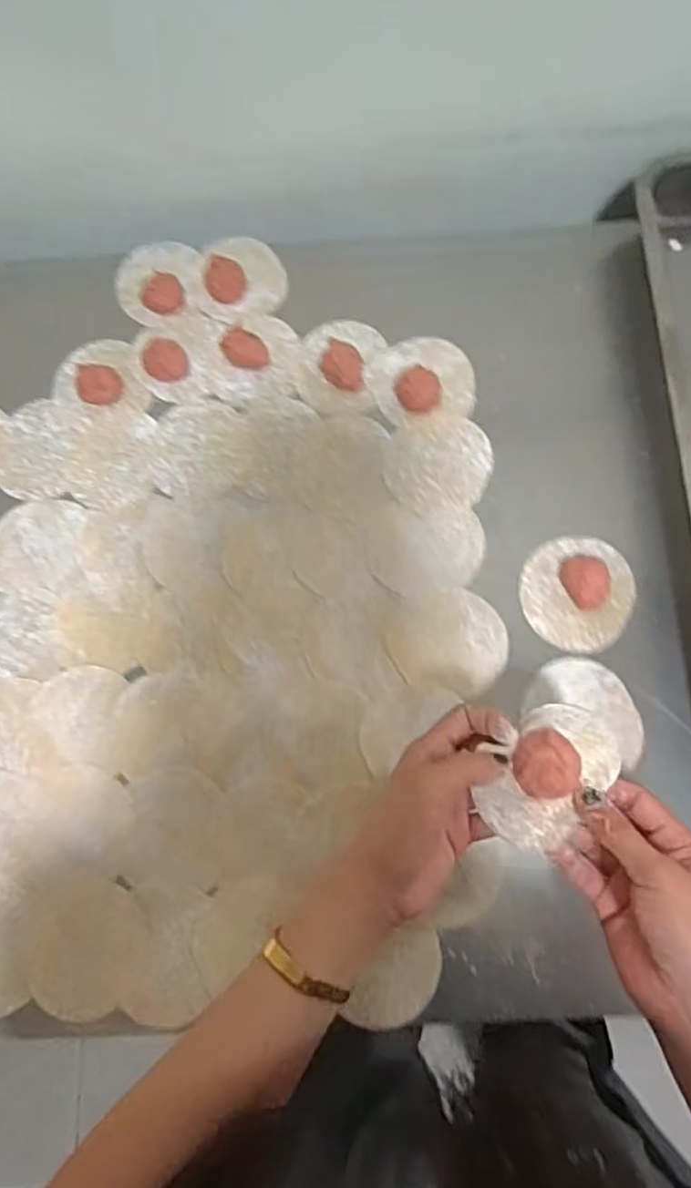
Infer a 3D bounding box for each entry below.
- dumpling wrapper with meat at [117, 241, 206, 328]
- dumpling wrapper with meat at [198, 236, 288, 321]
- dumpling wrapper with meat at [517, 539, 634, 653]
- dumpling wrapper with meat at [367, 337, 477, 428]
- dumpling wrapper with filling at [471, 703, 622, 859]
[{"bbox_3d":[-0.160,-0.272,0.593,0.075,0.024,0.092,-1,75,1],"label":"dumpling wrapper with meat"},{"bbox_3d":[-0.088,-0.274,0.586,0.072,0.015,0.090,-7,75,-1],"label":"dumpling wrapper with meat"},{"bbox_3d":[0.172,-0.002,0.507,0.080,0.017,0.088,0,75,1],"label":"dumpling wrapper with meat"},{"bbox_3d":[0.062,-0.174,0.556,0.080,0.016,0.074,0,75,1],"label":"dumpling wrapper with meat"},{"bbox_3d":[0.116,0.101,0.379,0.055,0.037,0.082,31,77,9],"label":"dumpling wrapper with filling"}]

